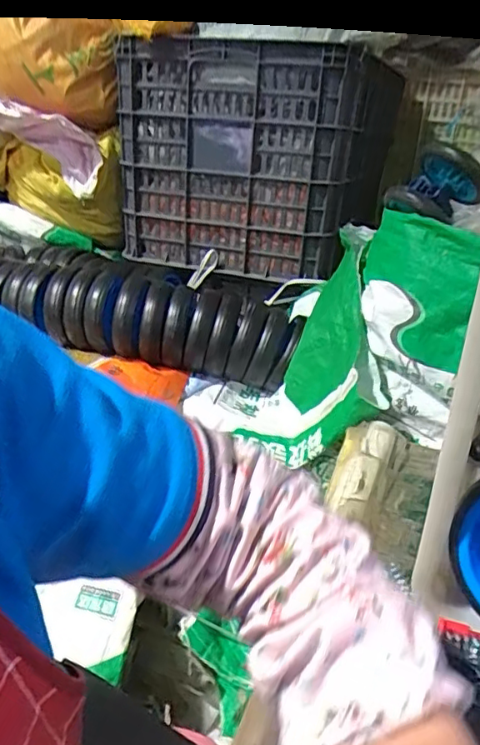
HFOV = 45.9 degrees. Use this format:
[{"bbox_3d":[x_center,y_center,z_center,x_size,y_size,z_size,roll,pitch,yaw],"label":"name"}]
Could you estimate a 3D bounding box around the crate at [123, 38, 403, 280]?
[{"bbox_3d":[0.051,-0.415,1.093,0.452,0.357,0.354,15,31,22],"label":"crate"}]

